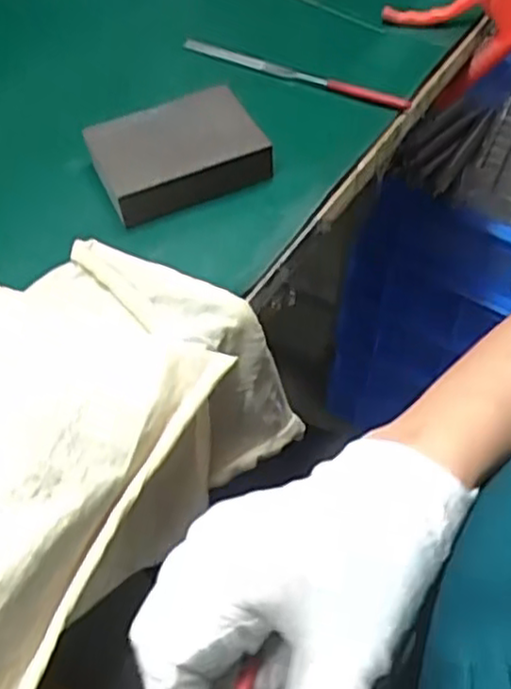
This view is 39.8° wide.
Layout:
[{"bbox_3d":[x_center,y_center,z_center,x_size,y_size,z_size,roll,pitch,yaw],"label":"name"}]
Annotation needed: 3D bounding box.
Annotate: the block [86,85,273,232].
[{"bbox_3d":[-0.048,-0.119,0.433,0.097,0.030,0.069,-19,57,-13],"label":"block"}]

